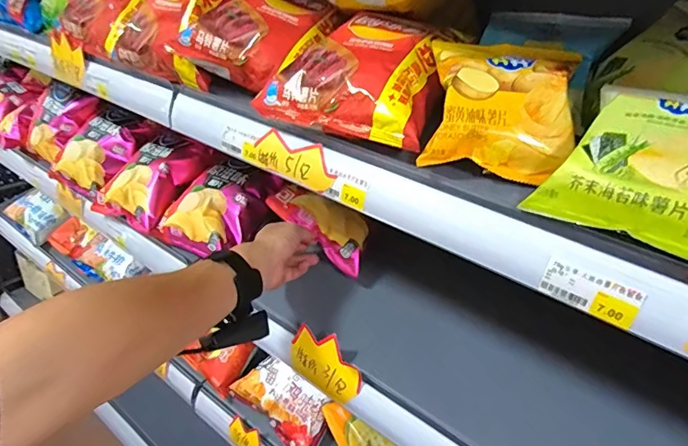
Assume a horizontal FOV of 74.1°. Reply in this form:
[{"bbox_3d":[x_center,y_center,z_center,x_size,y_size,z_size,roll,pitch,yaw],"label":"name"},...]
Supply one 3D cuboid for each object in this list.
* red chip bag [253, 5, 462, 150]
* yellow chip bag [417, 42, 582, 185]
[{"bbox_3d":[0.022,-0.143,0.433,0.162,0.055,0.150,21,56,22],"label":"red chip bag"},{"bbox_3d":[0.129,-0.099,0.381,0.120,0.129,0.045,14,-9,8],"label":"yellow chip bag"}]

